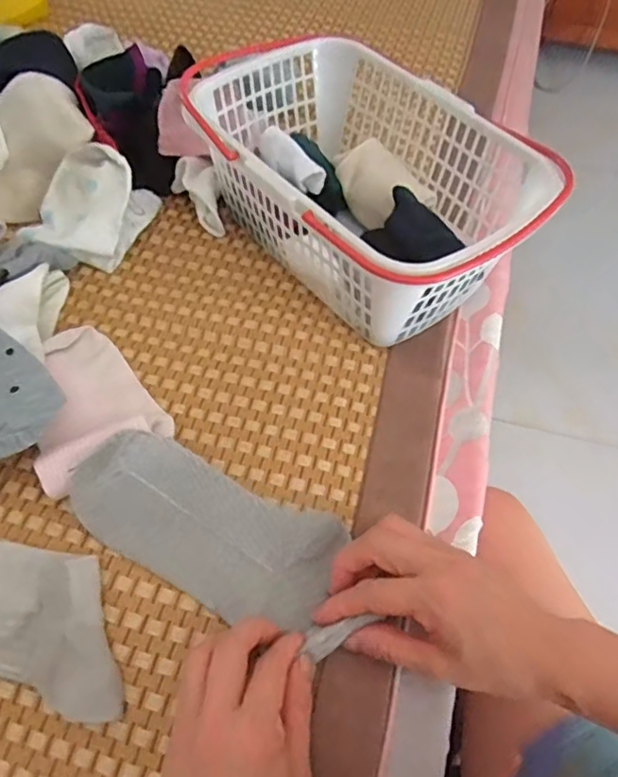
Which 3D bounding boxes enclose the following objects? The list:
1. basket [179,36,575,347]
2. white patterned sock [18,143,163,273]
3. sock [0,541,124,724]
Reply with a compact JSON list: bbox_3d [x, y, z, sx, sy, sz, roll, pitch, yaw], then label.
[{"bbox_3d":[0.041,-0.160,0.506,0.182,0.132,0.275,-36,64,-22],"label":"basket"},{"bbox_3d":[-0.190,-0.159,0.520,0.079,0.064,0.100,13,57,7],"label":"white patterned sock"},{"bbox_3d":[-0.173,0.130,0.354,0.153,0.019,0.075,20,63,5],"label":"sock"}]

